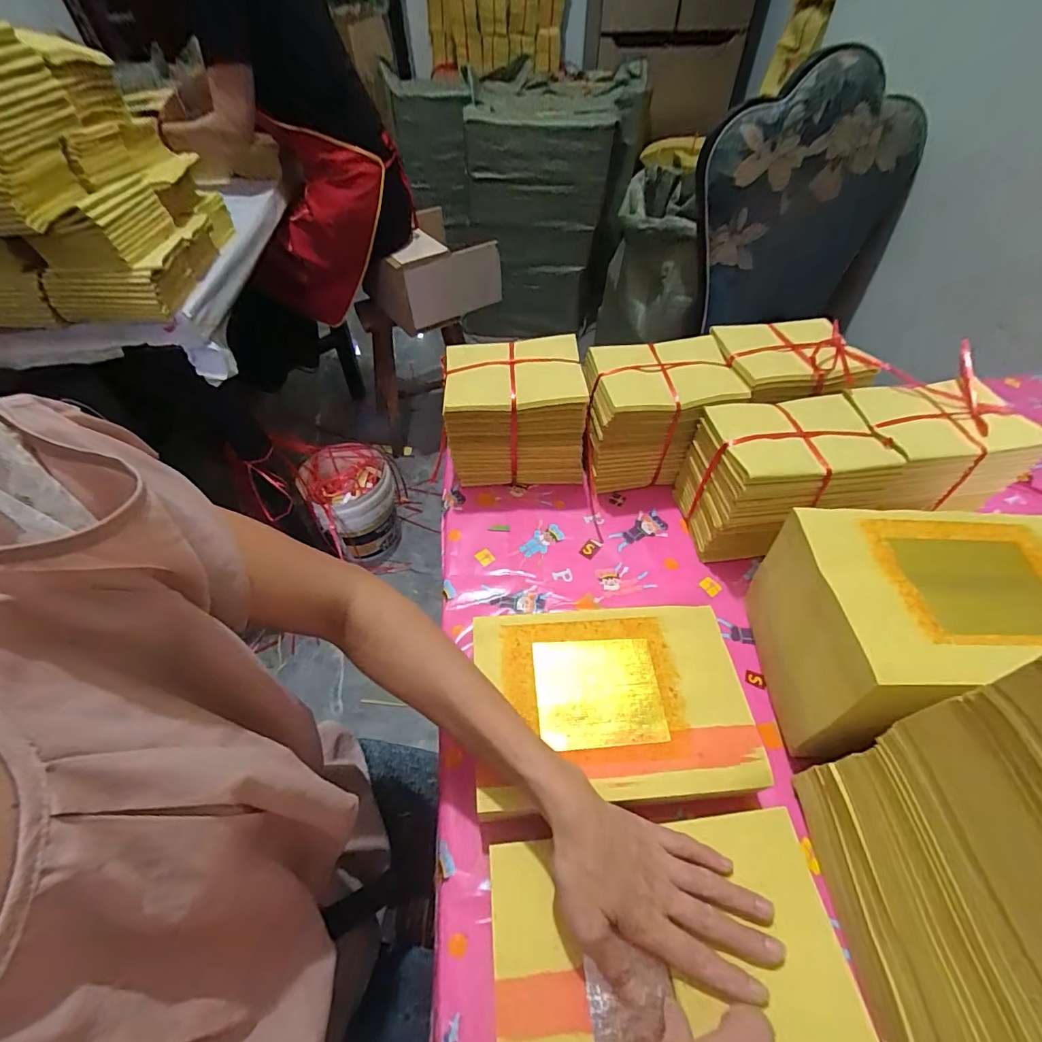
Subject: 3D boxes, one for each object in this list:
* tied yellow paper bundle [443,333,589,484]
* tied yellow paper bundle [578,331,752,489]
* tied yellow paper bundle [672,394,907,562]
[{"bbox_3d":[-0.007,-0.137,0.605,0.163,0.139,0.117,-2,52,-1],"label":"tied yellow paper bundle"},{"bbox_3d":[0.167,-0.133,0.605,0.171,0.133,0.123,-3,52,-2],"label":"tied yellow paper bundle"},{"bbox_3d":[0.292,-0.050,0.540,0.185,0.132,0.123,-5,52,-3],"label":"tied yellow paper bundle"}]

